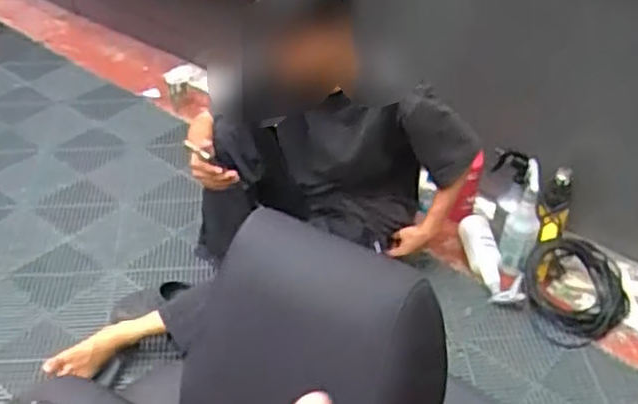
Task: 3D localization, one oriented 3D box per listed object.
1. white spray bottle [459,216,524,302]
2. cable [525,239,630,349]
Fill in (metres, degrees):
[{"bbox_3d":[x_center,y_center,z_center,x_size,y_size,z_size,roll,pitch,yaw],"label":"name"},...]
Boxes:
[{"bbox_3d":[0.438,0.139,1.905,0.079,0.083,0.294,-6,41,-13],"label":"white spray bottle"},{"bbox_3d":[0.631,0.217,1.838,0.256,0.092,0.316,20,42,18],"label":"cable"}]

